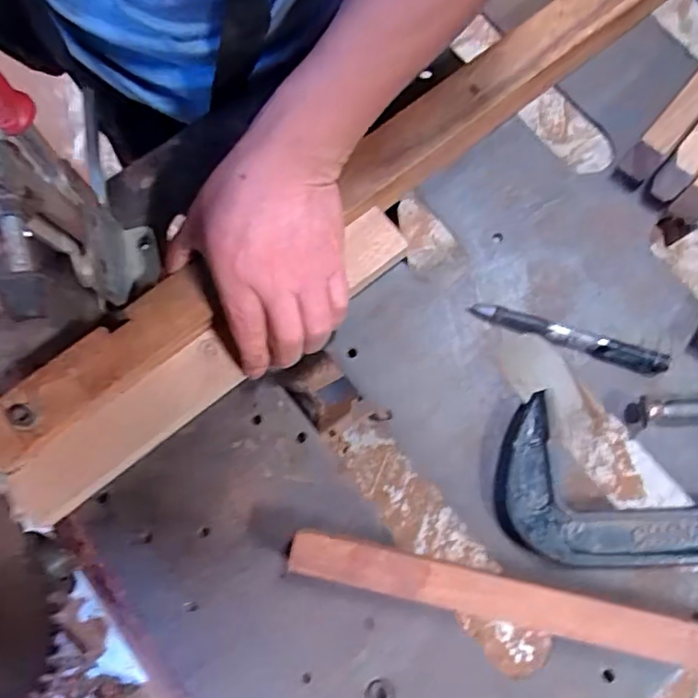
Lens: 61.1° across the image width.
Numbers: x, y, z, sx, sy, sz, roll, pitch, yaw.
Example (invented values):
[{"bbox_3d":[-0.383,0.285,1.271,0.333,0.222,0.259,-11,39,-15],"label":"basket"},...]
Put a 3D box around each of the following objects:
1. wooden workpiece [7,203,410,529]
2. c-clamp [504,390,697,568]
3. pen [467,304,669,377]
[{"bbox_3d":[-0.092,0.009,0.405,0.306,0.025,0.040,-37,78,-5],"label":"wooden workpiece"},{"bbox_3d":[0.221,0.081,0.377,0.238,0.045,0.110,-1,76,1],"label":"c-clamp"},{"bbox_3d":[0.153,-0.008,0.416,0.135,0.011,0.014,19,78,6],"label":"pen"}]

